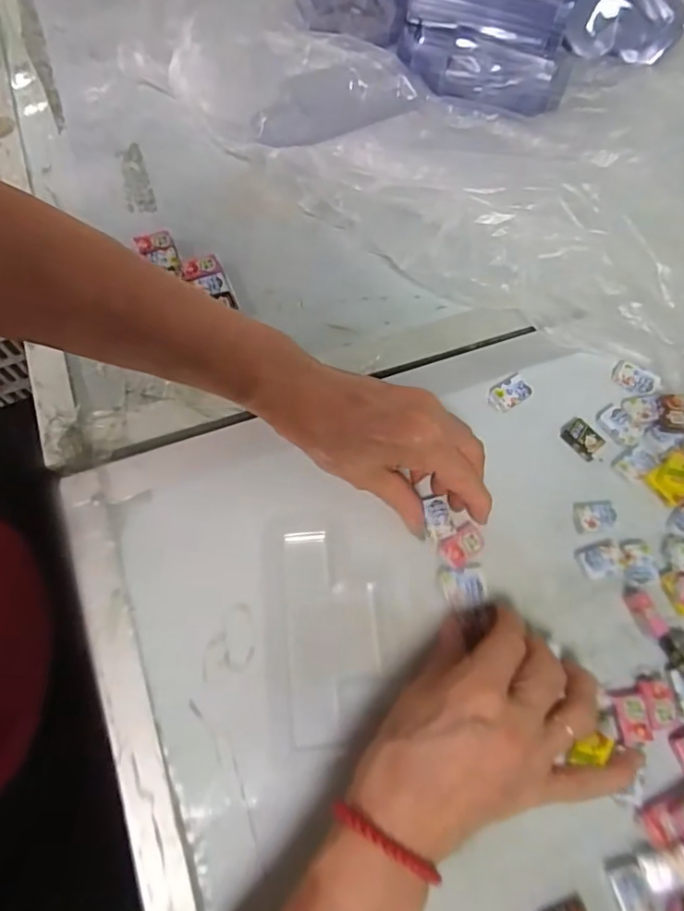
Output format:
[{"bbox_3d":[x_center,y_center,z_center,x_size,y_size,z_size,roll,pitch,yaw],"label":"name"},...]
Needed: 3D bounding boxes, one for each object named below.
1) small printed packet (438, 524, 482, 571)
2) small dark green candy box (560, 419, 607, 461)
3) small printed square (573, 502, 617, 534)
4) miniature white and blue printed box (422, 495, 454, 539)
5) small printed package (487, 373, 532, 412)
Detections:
[{"bbox_3d":[0.073,0.055,0.346,0.027,0.004,0.019,-41,75,-13],"label":"small printed packet"},{"bbox_3d":[0.156,-0.010,0.369,0.024,0.007,0.019,41,76,13],"label":"small dark green candy box"},{"bbox_3d":[0.158,0.038,0.356,0.024,0.004,0.019,-6,71,-2],"label":"small printed square"},{"bbox_3d":[0.059,0.038,0.350,0.015,0.005,0.025,-10,71,-3],"label":"miniature white and blue printed box"},{"bbox_3d":[0.111,-0.042,0.380,0.026,0.009,0.020,-36,74,-12],"label":"small printed package"}]

